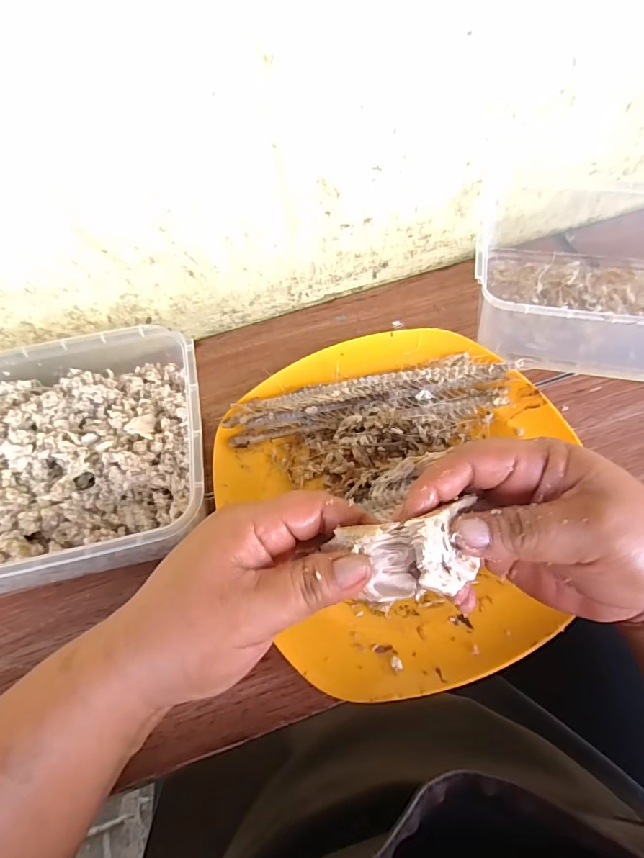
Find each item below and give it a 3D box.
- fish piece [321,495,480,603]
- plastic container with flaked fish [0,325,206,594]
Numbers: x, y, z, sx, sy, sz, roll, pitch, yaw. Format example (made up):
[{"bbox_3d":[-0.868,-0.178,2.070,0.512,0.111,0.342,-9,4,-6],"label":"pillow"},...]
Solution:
[{"bbox_3d":[0.040,0.056,0.202,0.062,0.024,0.036,-12,64,-3],"label":"fish piece"},{"bbox_3d":[-0.204,0.027,0.300,0.261,0.070,0.161,-12,59,-3],"label":"plastic container with flaked fish"}]

